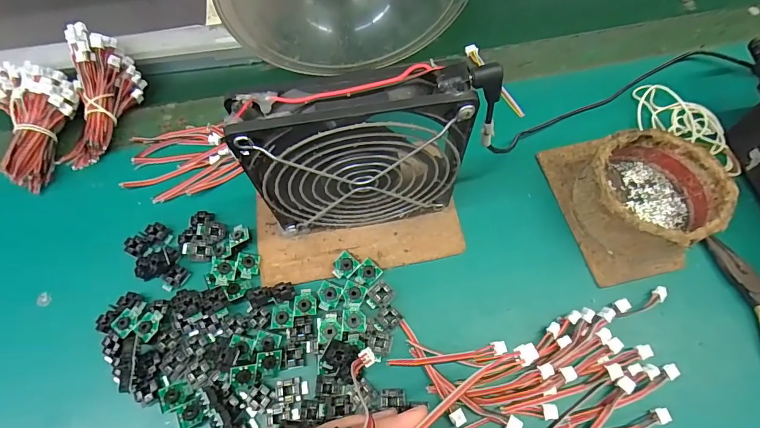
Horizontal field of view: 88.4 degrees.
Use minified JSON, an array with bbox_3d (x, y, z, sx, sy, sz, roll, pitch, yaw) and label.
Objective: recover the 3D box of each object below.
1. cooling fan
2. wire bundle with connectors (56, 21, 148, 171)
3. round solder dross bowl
[{"bbox_3d":[-0.006,-0.029,0.231,0.128,0.130,0.024,-9,65,-2],"label":"cooling fan"},{"bbox_3d":[-0.230,-0.095,0.323,0.045,0.038,0.117,1,81,2],"label":"wire bundle with connectors"},{"bbox_3d":[0.182,-0.014,0.267,0.080,0.041,0.080,-1,65,1],"label":"round solder dross bowl"}]

